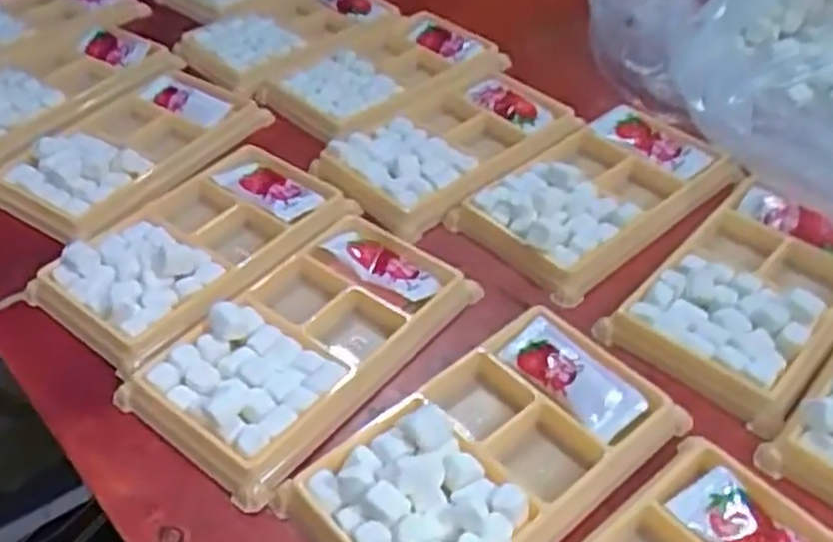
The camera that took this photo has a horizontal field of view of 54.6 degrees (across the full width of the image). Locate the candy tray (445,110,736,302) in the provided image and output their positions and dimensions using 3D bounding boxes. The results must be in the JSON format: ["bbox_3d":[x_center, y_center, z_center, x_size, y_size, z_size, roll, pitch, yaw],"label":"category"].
[{"bbox_3d":[0.090,-0.041,0.398,0.132,0.019,0.080,-32,51,-28],"label":"candy tray"}]

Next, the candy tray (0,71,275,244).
[{"bbox_3d":[-0.153,-0.068,0.427,0.086,0.019,0.134,24,49,25],"label":"candy tray"}]

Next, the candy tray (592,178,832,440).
[{"bbox_3d":[0.147,0.007,0.349,0.076,0.015,0.127,33,53,31],"label":"candy tray"}]

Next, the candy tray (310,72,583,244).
[{"bbox_3d":[0.015,-0.067,0.429,0.083,0.016,0.139,31,53,30],"label":"candy tray"}]

